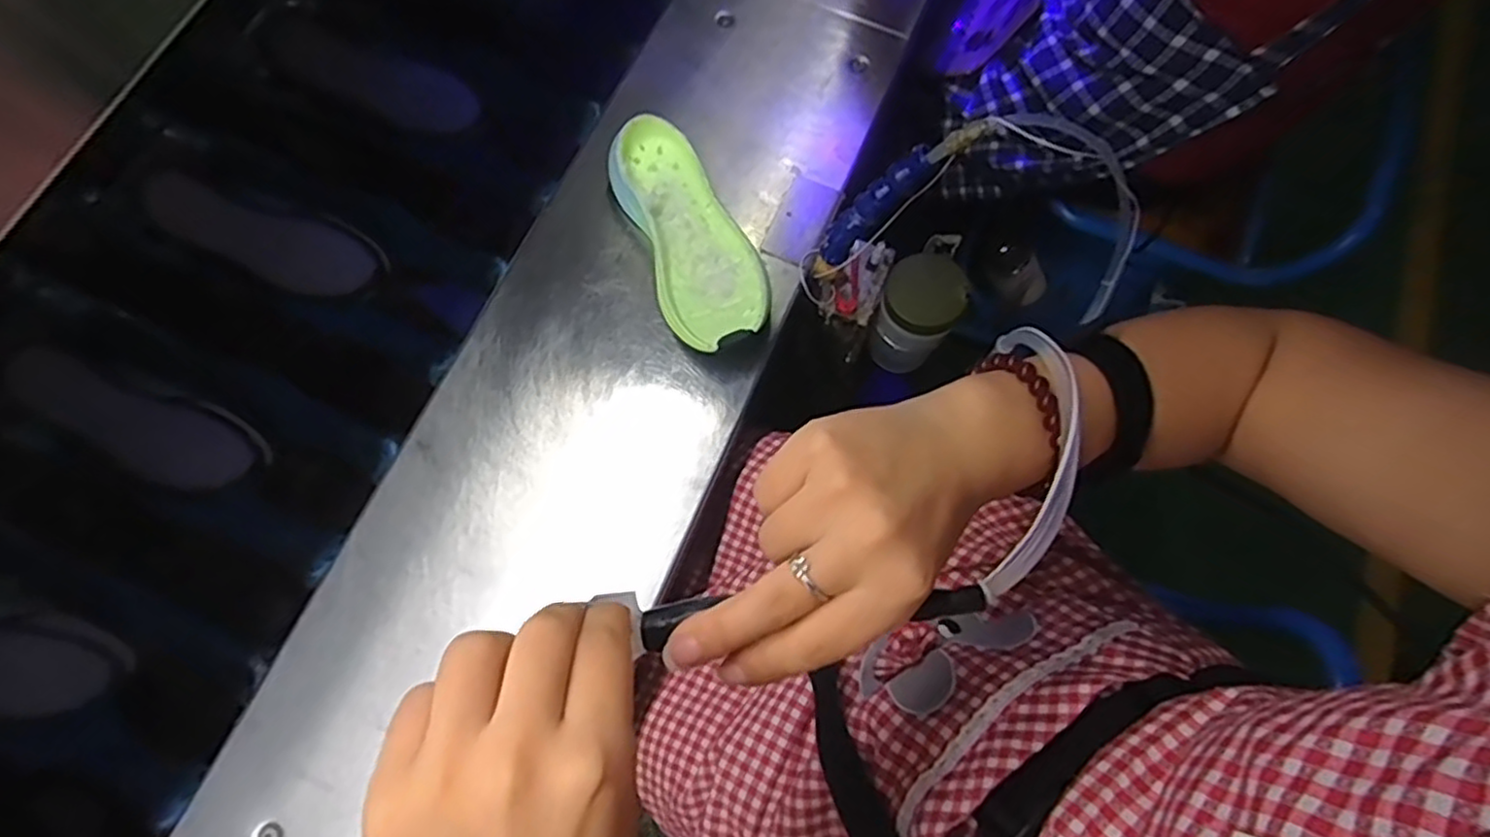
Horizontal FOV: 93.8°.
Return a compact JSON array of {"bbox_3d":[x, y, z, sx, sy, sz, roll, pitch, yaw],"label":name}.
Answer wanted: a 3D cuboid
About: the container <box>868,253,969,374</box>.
[{"bbox_3d":[0.167,-0.101,0.681,0.071,0.116,0.072,1,71,-4],"label":"container"}]

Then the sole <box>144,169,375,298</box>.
[{"bbox_3d":[-0.432,-0.162,0.619,0.193,0.029,0.061,22,73,-4],"label":"sole"}]

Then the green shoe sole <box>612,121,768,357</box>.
[{"bbox_3d":[-0.045,-0.153,0.591,0.090,0.044,0.213,-20,74,-10],"label":"green shoe sole"}]

